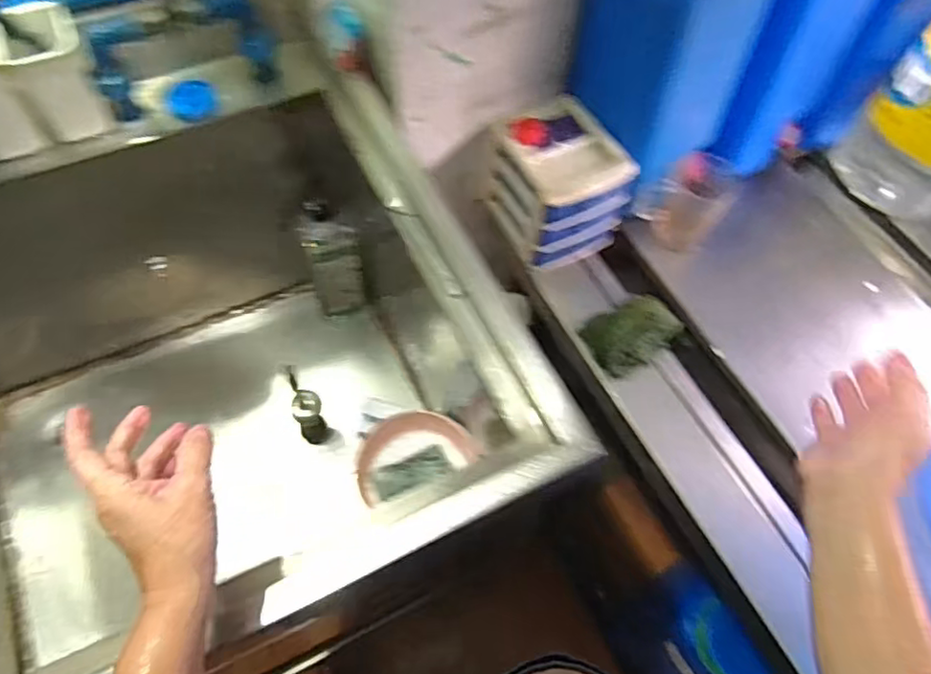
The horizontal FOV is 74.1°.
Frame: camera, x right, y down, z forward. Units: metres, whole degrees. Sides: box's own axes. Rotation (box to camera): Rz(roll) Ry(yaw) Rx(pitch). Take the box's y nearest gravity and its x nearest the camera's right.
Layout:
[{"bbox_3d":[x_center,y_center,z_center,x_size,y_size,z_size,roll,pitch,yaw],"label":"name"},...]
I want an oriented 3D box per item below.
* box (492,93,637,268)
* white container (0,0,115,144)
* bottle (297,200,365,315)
[{"bbox_3d":[0.128,-0.219,0.882,0.146,0.144,0.172,-25,65,-15],"label":"box"},{"bbox_3d":[-0.446,-0.287,0.676,0.075,0.115,0.078,-22,65,-14],"label":"white container"},{"bbox_3d":[-0.203,-0.122,0.942,0.084,0.227,0.059,-12,63,-9],"label":"bottle"}]

